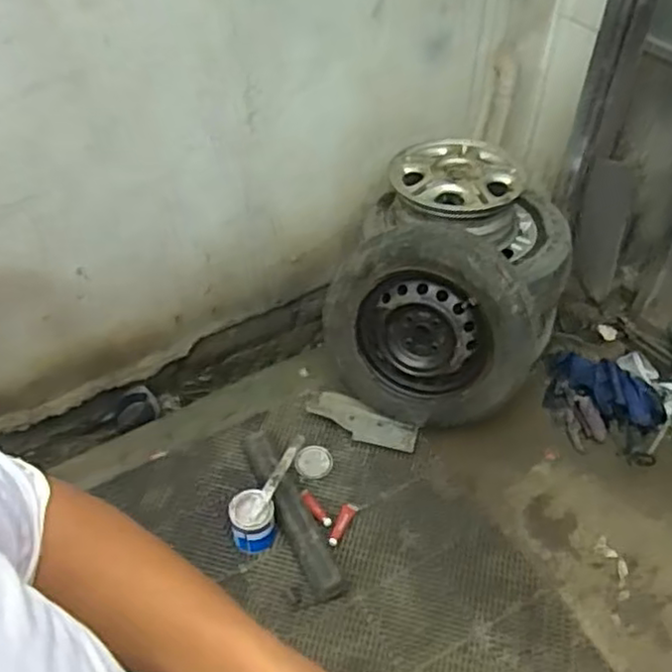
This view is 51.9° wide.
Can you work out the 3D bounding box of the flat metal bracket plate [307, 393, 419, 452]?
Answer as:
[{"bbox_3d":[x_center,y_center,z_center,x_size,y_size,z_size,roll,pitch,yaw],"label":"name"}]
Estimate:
[{"bbox_3d":[0.068,0.240,1.955,0.337,0.032,0.104,24,50,21],"label":"flat metal bracket plate"}]

